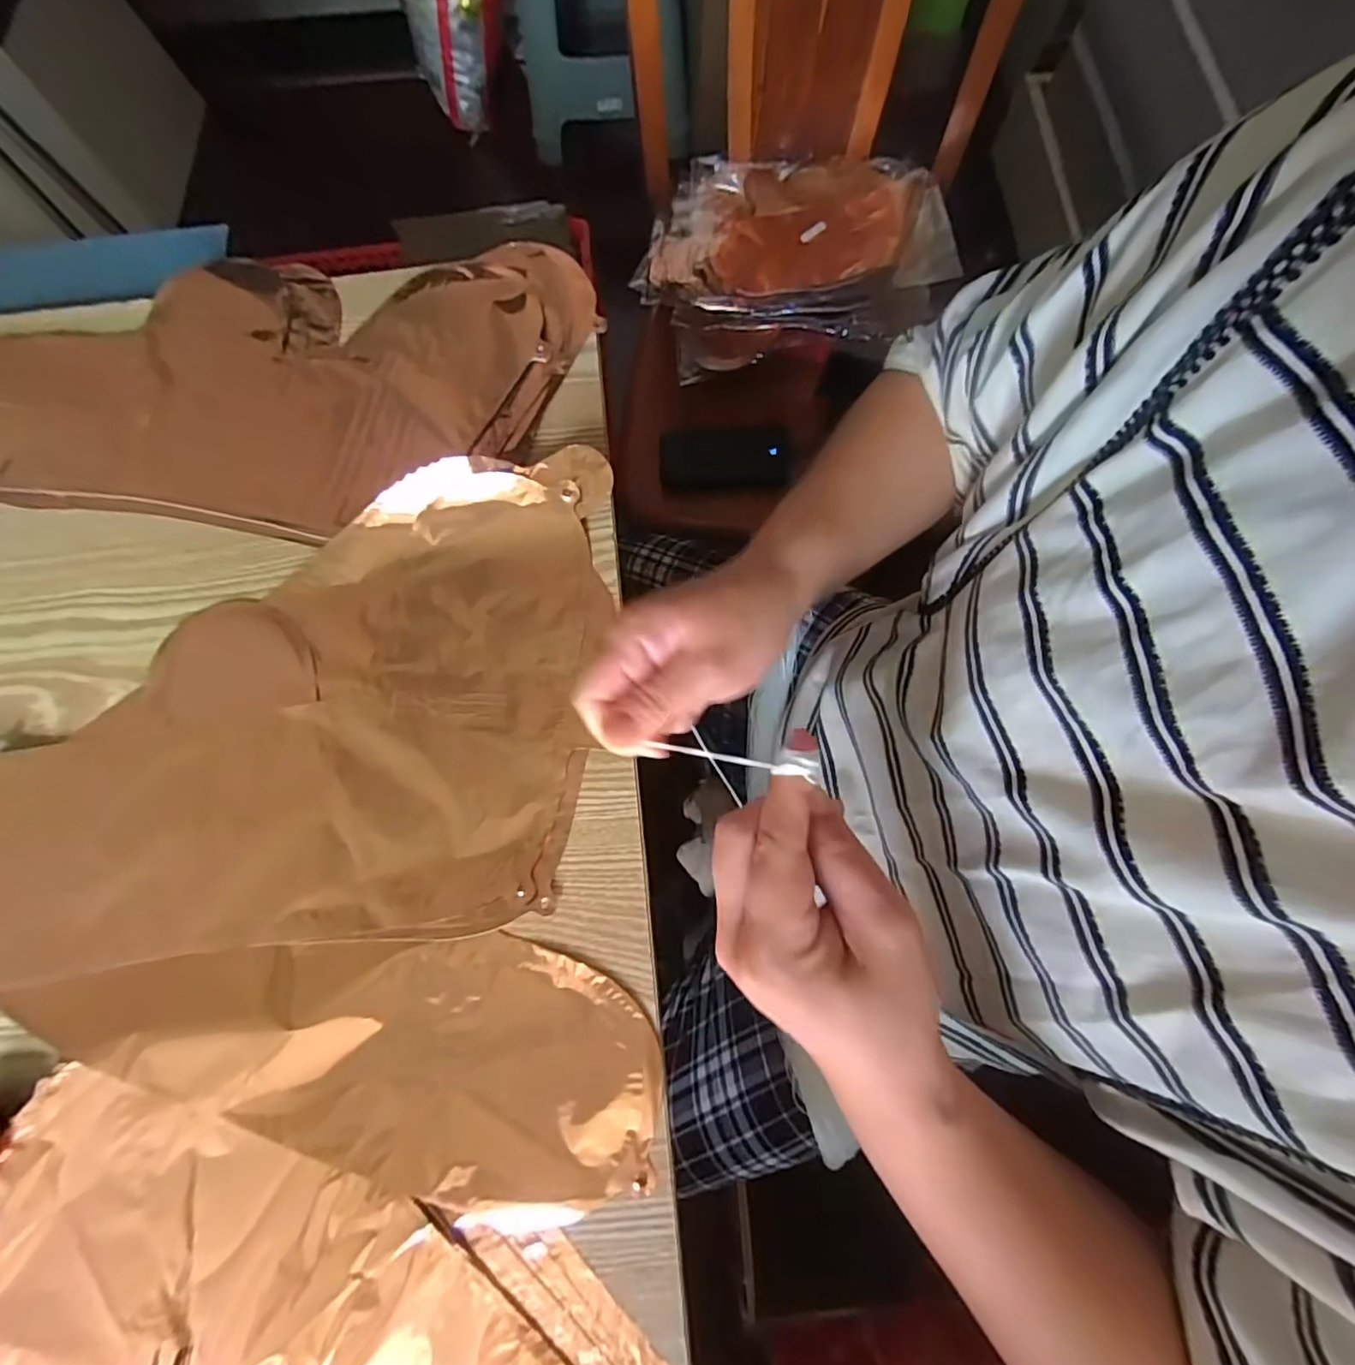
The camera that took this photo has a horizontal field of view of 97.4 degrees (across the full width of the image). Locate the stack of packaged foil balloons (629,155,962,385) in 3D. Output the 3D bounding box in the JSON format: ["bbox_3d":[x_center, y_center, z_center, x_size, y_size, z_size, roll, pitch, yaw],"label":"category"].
[{"bbox_3d":[0.132,-0.523,0.722,0.359,0.062,0.286,-8,75,0],"label":"stack of packaged foil balloons"}]

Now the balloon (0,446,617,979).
[{"bbox_3d":[-0.233,0.012,0.335,0.383,0.022,0.257,-6,75,0],"label":"balloon"}]

